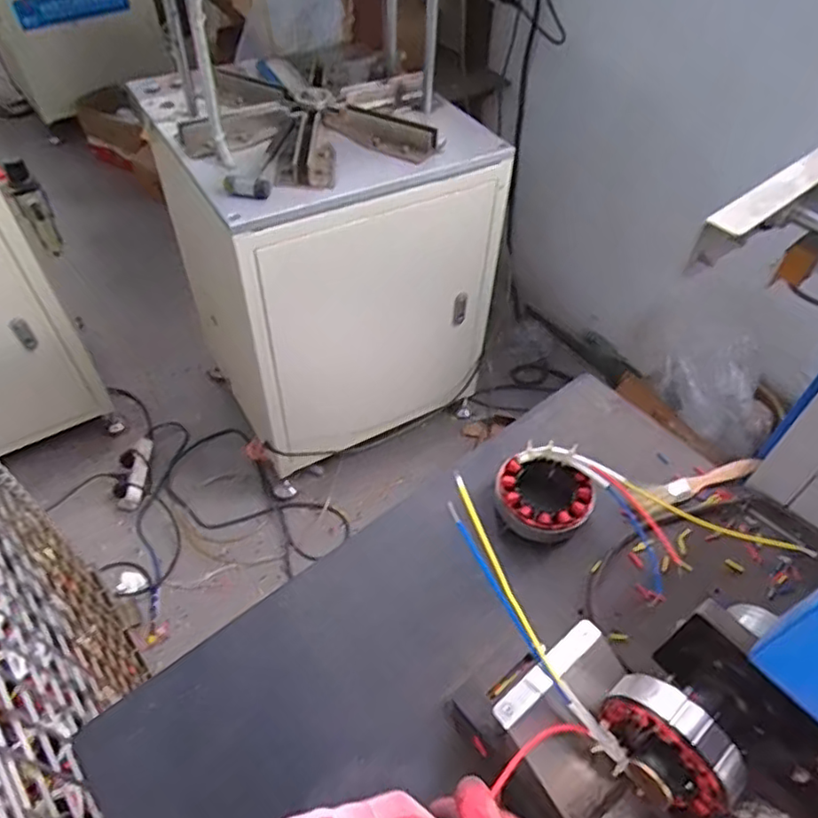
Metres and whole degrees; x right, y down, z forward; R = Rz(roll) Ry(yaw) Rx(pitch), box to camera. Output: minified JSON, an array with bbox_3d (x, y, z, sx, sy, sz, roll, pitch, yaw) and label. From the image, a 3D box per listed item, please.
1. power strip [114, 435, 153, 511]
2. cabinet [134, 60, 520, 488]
[{"bbox_3d":[-0.678,0.155,1.566,0.073,0.057,0.206,-2,51,-3],"label":"power strip"},{"bbox_3d":[-0.169,-0.320,1.402,0.568,0.661,0.476,-22,55,-18],"label":"cabinet"}]

